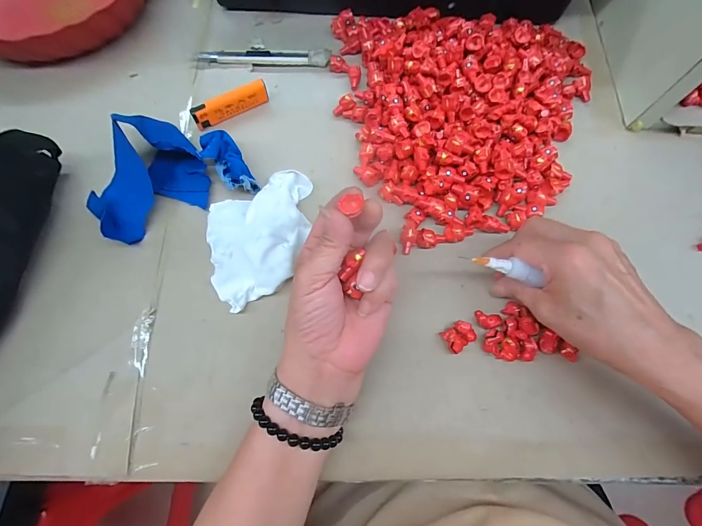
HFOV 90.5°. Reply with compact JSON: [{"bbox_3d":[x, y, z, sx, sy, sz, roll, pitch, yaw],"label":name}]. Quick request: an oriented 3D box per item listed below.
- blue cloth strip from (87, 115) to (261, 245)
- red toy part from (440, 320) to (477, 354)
[{"bbox_3d":[-0.176,-0.090,0.320,0.149,0.052,0.106,-23,74,-7],"label":"blue cloth strip"},{"bbox_3d":[0.090,0.062,0.293,0.025,0.013,0.020,-33,75,-9],"label":"red toy part"}]

